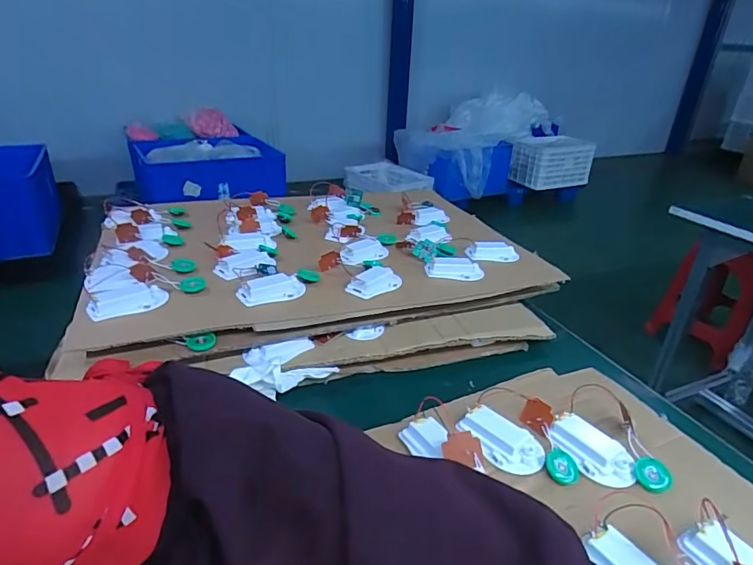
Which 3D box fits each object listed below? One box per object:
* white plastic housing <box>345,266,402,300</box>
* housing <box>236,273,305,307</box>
[{"bbox_3d":[-0.002,-0.002,0.604,0.037,0.018,0.069,25,36,37],"label":"white plastic housing"},{"bbox_3d":[-0.126,0.007,0.570,0.078,0.021,0.038,-11,30,-22],"label":"housing"}]

